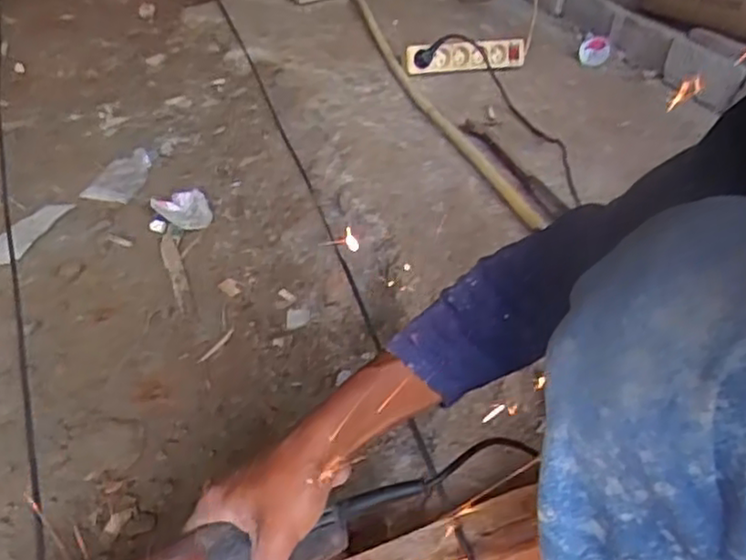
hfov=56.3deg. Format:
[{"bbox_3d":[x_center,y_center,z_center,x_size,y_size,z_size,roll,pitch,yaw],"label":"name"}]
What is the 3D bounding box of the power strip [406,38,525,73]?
[{"bbox_3d":[0.194,-0.463,1.434,0.266,0.056,0.063,-11,41,-22],"label":"power strip"}]

